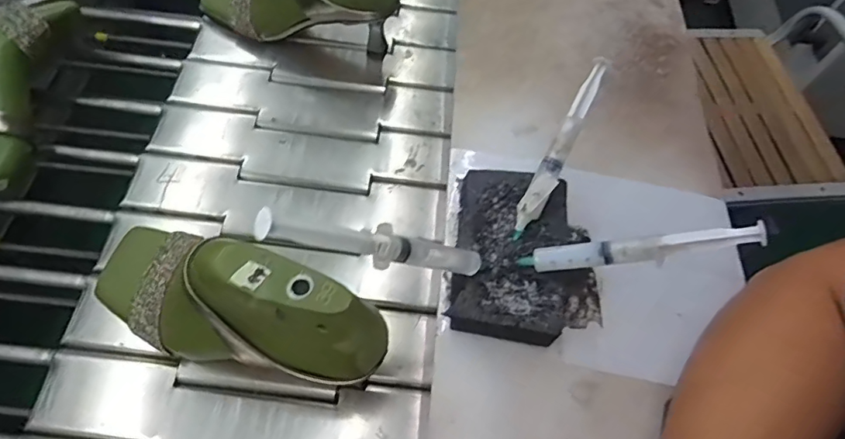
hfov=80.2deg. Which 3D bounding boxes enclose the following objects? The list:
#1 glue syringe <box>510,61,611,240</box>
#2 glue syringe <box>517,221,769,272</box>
[{"bbox_3d":[0.105,-0.054,0.378,0.018,0.012,0.148,26,86,11],"label":"glue syringe"},{"bbox_3d":[0.137,0.020,0.329,0.148,0.013,0.015,-10,57,25],"label":"glue syringe"}]

